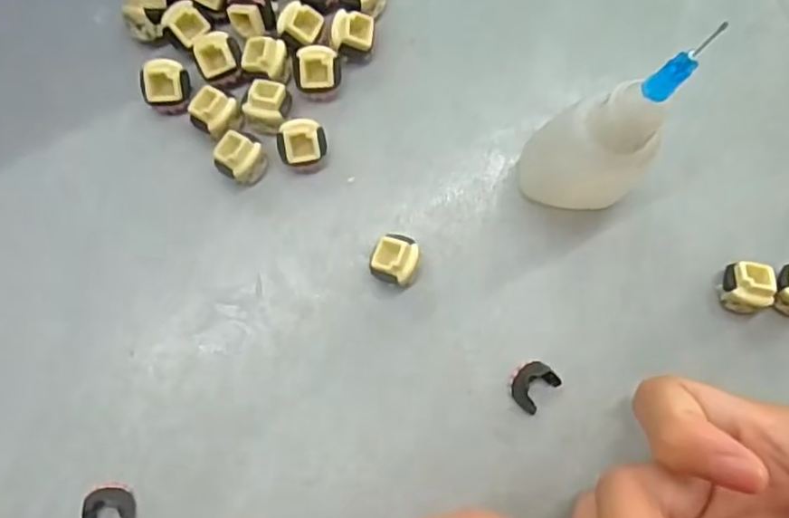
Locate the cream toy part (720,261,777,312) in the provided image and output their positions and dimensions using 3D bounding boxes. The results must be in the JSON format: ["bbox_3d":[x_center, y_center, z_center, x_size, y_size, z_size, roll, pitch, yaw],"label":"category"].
[{"bbox_3d":[0.116,0.009,0.220,0.014,0.014,0.016,-3,81,-1],"label":"cream toy part"}]

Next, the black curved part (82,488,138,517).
[{"bbox_3d":[-0.090,0.078,0.208,0.015,0.009,0.013,-8,81,-2],"label":"black curved part"}]

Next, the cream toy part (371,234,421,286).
[{"bbox_3d":[0.001,0.000,0.220,0.015,0.014,0.016,18,81,2],"label":"cream toy part"}]

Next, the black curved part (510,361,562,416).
[{"bbox_3d":[0.045,0.041,0.217,0.014,0.008,0.016,44,83,5],"label":"black curved part"}]

